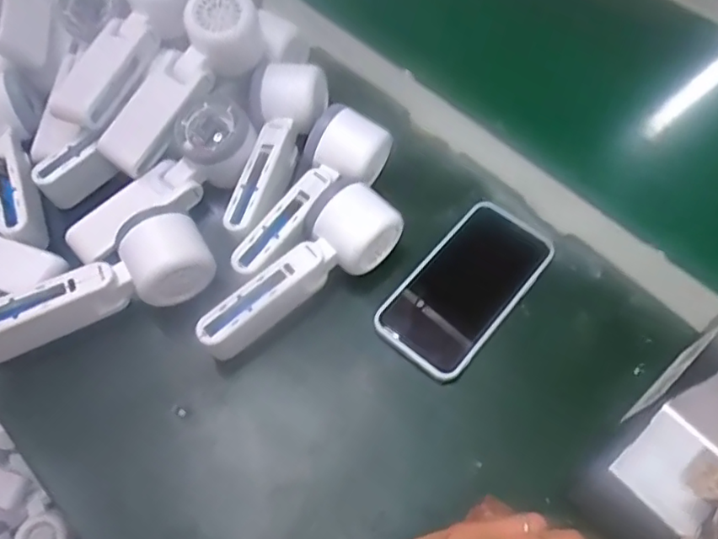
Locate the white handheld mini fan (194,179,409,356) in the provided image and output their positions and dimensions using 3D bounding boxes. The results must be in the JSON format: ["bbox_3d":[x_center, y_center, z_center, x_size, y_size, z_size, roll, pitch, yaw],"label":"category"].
[{"bbox_3d":[-0.043,0.003,0.418,0.163,0.046,0.053,-39,68,-21],"label":"white handheld mini fan"}]

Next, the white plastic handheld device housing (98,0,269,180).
[{"bbox_3d":[-0.138,-0.147,0.462,0.049,0.058,0.165,36,83,18],"label":"white plastic handheld device housing"}]

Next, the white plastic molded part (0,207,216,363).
[{"bbox_3d":[-0.187,0.012,0.406,0.161,0.053,0.055,-29,64,-17],"label":"white plastic molded part"}]

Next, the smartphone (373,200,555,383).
[{"bbox_3d":[0.082,0.010,0.442,0.075,0.009,0.147,37,66,18],"label":"smartphone"}]

